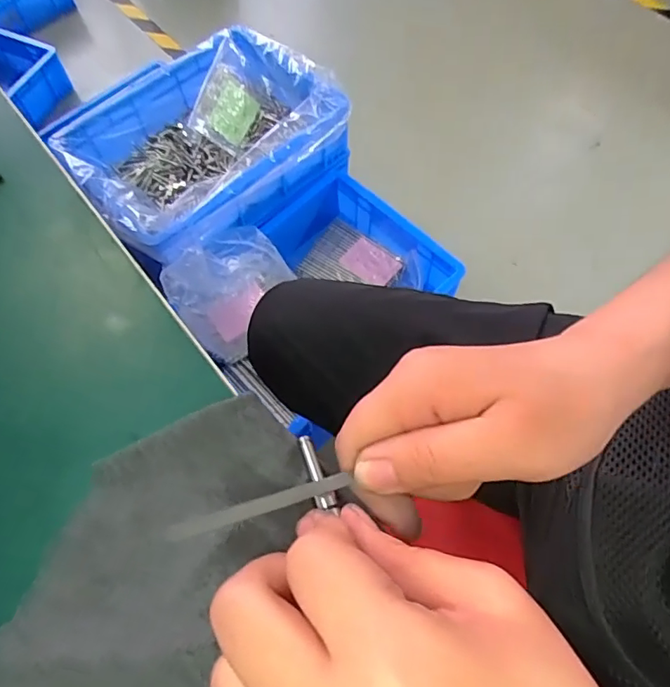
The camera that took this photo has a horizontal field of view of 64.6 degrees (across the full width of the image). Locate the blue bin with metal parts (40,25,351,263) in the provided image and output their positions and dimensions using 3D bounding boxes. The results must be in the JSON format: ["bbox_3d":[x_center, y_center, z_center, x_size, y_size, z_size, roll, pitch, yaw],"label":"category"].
[{"bbox_3d":[-0.206,-0.325,0.885,0.390,0.123,0.313,-39,69,-15],"label":"blue bin with metal parts"}]

